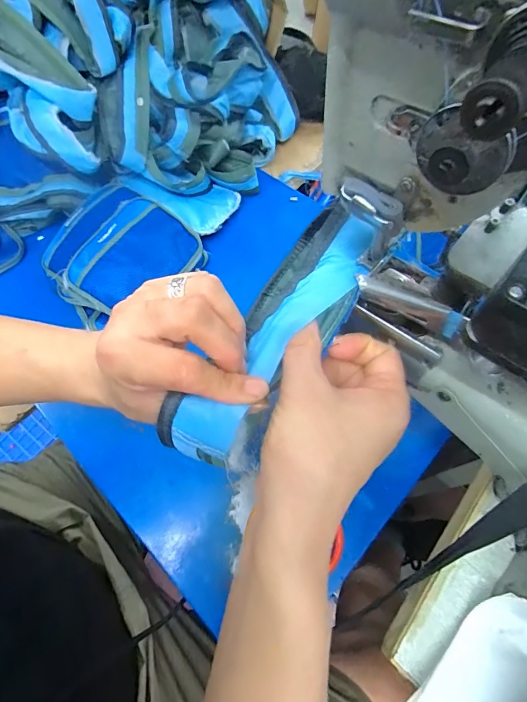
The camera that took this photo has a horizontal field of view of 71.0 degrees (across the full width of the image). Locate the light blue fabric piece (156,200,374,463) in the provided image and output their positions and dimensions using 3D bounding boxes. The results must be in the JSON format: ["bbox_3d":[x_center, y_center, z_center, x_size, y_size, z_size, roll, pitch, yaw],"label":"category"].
[{"bbox_3d":[0.009,-0.015,0.238,0.062,0.029,0.191,32,74,18],"label":"light blue fabric piece"}]

